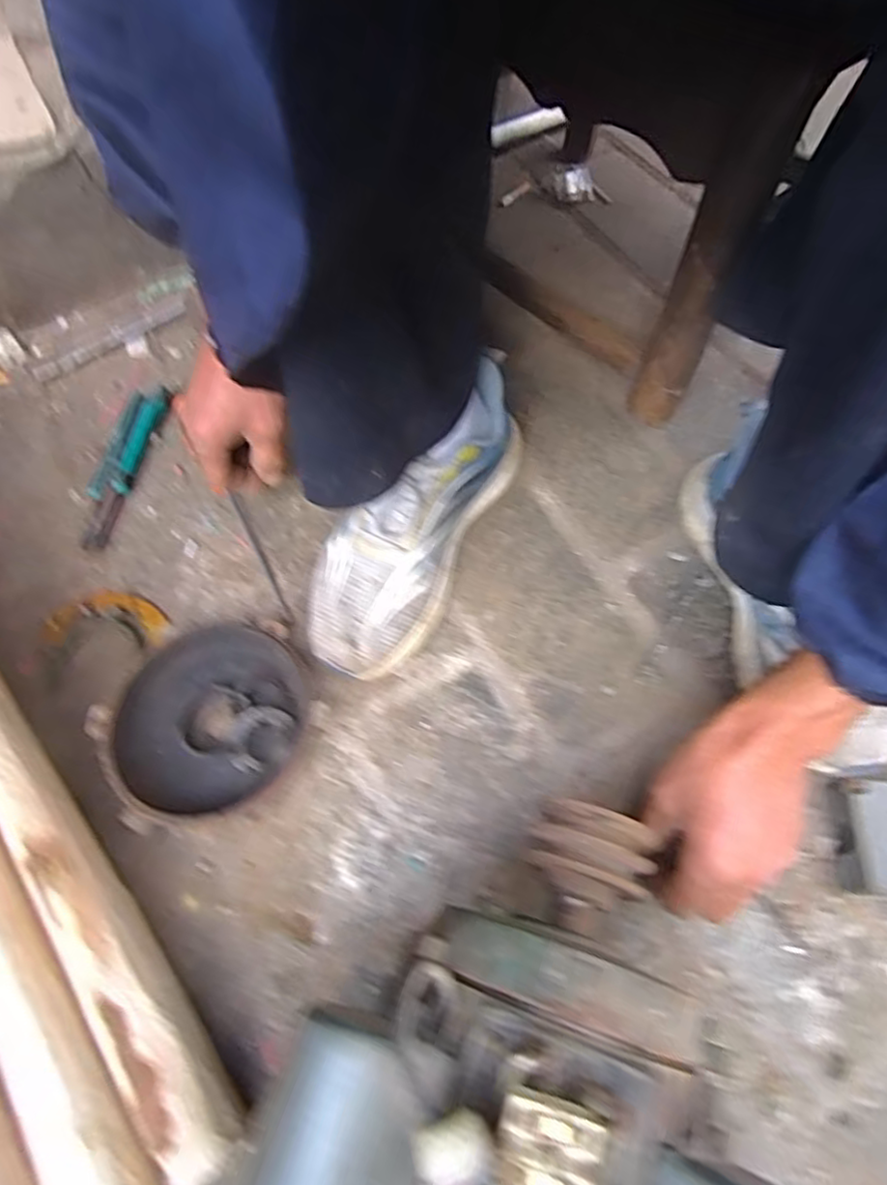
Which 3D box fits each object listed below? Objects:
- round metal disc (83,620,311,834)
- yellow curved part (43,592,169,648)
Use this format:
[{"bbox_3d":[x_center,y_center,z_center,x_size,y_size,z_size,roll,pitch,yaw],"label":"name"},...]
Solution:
[{"bbox_3d":[-0.176,0.093,0.486,0.149,0.032,0.147,0,63,1],"label":"round metal disc"},{"bbox_3d":[-0.278,0.020,0.534,0.101,0.010,0.051,2,63,2],"label":"yellow curved part"}]

